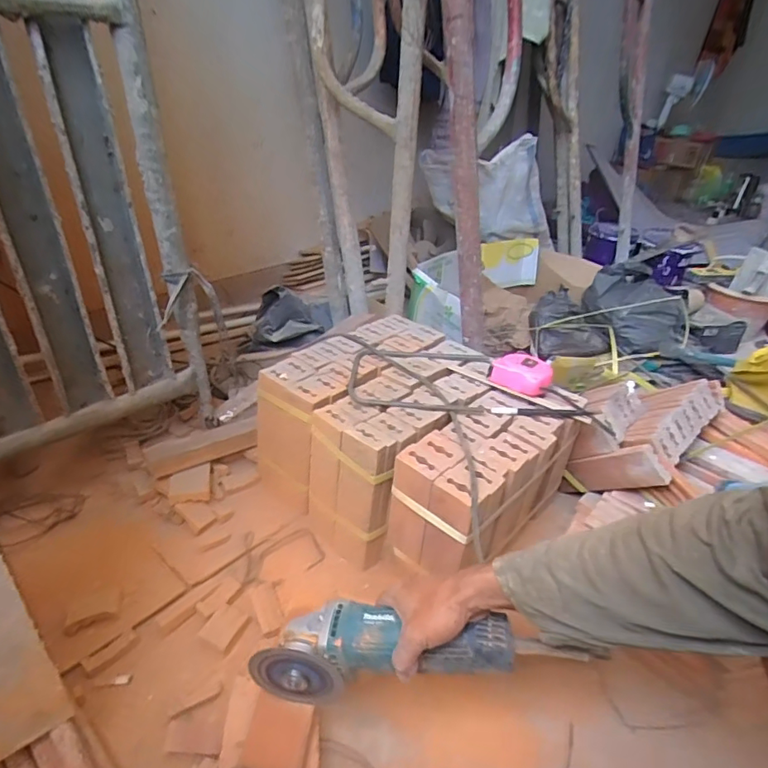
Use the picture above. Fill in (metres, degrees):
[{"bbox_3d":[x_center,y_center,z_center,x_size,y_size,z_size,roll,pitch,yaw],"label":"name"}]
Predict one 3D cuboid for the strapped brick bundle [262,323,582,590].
[{"bbox_3d":[-0.003,0.067,0.889,0.289,0.224,0.350,29,39,33],"label":"strapped brick bundle"}]

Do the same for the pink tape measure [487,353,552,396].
[{"bbox_3d":[0.223,-0.016,0.815,0.094,0.045,0.068,20,35,22],"label":"pink tape measure"}]

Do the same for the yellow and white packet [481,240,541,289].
[{"bbox_3d":[0.393,-0.369,1.543,0.204,0.137,0.022,-10,11,-19],"label":"yellow and white packet"}]

